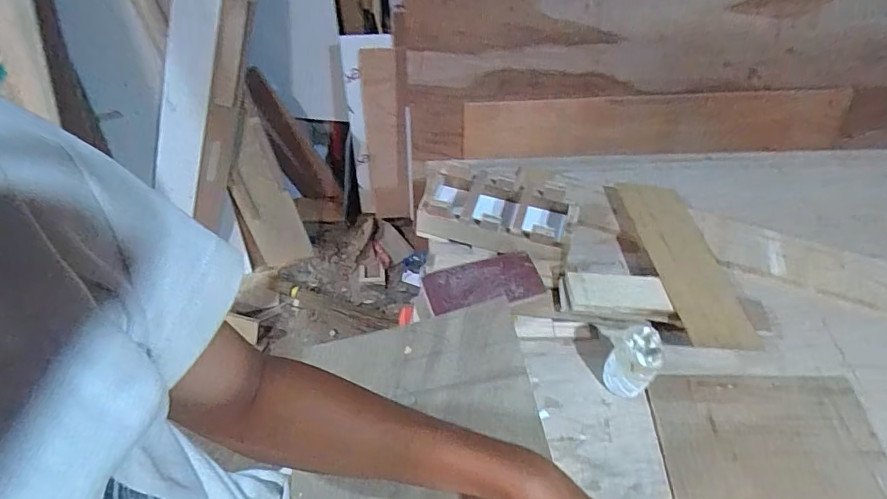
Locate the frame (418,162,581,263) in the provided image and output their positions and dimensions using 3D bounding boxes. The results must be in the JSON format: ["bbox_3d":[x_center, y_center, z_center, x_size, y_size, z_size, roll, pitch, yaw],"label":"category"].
[{"bbox_3d":[0.093,-0.064,0.926,0.281,0.083,0.144,13,53,11],"label":"frame"}]

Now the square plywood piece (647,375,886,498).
[{"bbox_3d":[0.466,0.314,0.682,0.313,0.009,0.300,0,50,2],"label":"square plywood piece"}]

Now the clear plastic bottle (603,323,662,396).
[{"bbox_3d":[0.278,0.164,0.729,0.068,0.104,0.065,21,55,17],"label":"clear plastic bottle"}]

